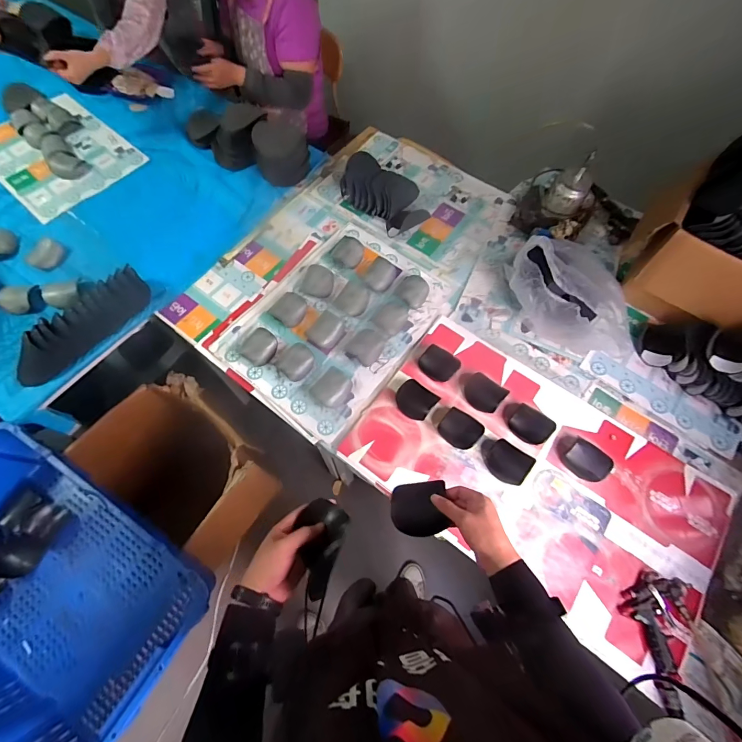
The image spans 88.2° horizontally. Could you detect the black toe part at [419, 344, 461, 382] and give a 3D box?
[{"bbox_3d":[0.170,-0.019,0.966,0.098,0.033,0.084,36,69,15],"label":"black toe part"}]

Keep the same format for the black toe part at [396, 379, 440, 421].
[{"bbox_3d":[0.105,0.068,0.918,0.093,0.029,0.080,39,69,16],"label":"black toe part"}]

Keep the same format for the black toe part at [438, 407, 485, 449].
[{"bbox_3d":[0.212,0.133,0.891,0.091,0.030,0.091,36,68,15],"label":"black toe part"}]

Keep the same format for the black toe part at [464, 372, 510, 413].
[{"bbox_3d":[0.274,0.051,0.930,0.091,0.033,0.078,36,68,15],"label":"black toe part"}]

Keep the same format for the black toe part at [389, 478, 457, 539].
[{"bbox_3d":[0.081,0.225,0.627,0.092,0.022,0.082,-6,64,-4],"label":"black toe part"}]

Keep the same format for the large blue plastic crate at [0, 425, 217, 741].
[{"bbox_3d":[-0.704,0.475,0.828,0.639,0.186,0.418,32,69,12],"label":"large blue plastic crate"}]

